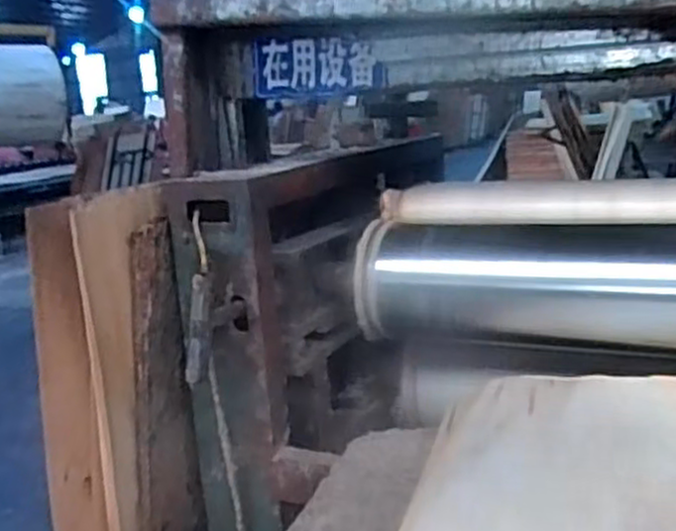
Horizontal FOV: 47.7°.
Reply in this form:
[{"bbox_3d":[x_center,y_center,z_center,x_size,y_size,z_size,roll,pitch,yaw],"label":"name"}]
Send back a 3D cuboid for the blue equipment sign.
[{"bbox_3d":[-0.034,-0.323,1.251,0.238,0.089,0.011,6,18,24],"label":"blue equipment sign"}]

